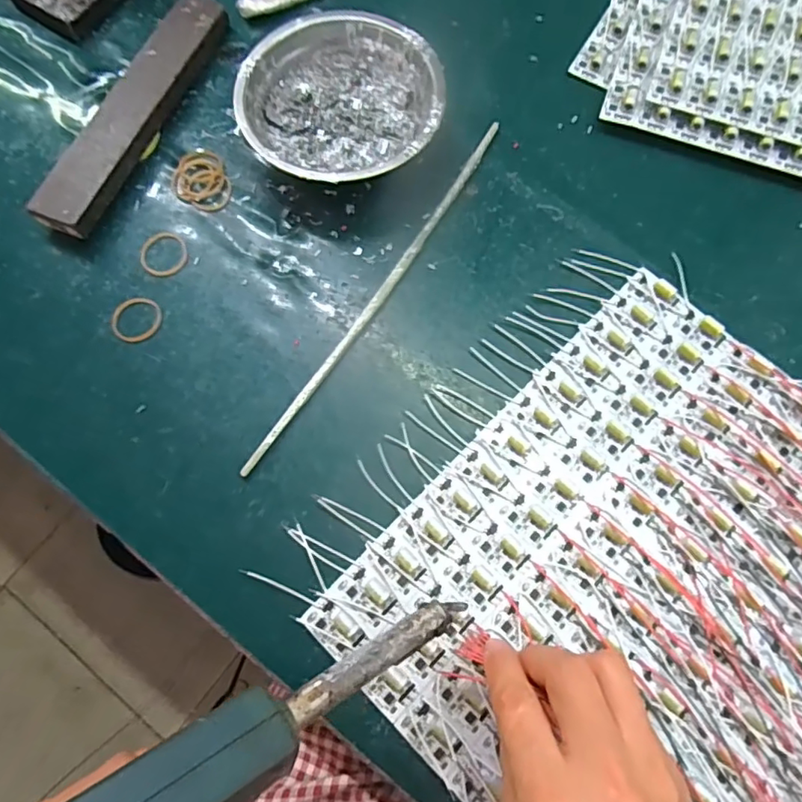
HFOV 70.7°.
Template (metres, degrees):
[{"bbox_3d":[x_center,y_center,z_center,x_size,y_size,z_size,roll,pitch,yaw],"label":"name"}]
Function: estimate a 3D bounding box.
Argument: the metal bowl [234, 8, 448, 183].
[{"bbox_3d":[-0.036,-0.187,0.366,0.123,0.039,0.125,0,74,1],"label":"metal bowl"}]

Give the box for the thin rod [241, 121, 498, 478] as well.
[{"bbox_3d":[-0.012,-0.071,0.348,0.010,0.010,0.273,31,77,10],"label":"thin rod"}]

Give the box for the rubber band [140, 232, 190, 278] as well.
[{"bbox_3d":[-0.150,-0.093,0.359,0.030,0.005,0.032,0,74,1],"label":"rubber band"}]

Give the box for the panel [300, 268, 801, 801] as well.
[{"bbox_3d":[0.135,0.097,0.297,0.287,0.010,0.241,-44,78,-10],"label":"panel"}]

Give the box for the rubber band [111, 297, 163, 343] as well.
[{"bbox_3d":[-0.162,-0.050,0.348,0.027,0.006,0.030,28,77,9],"label":"rubber band"}]

